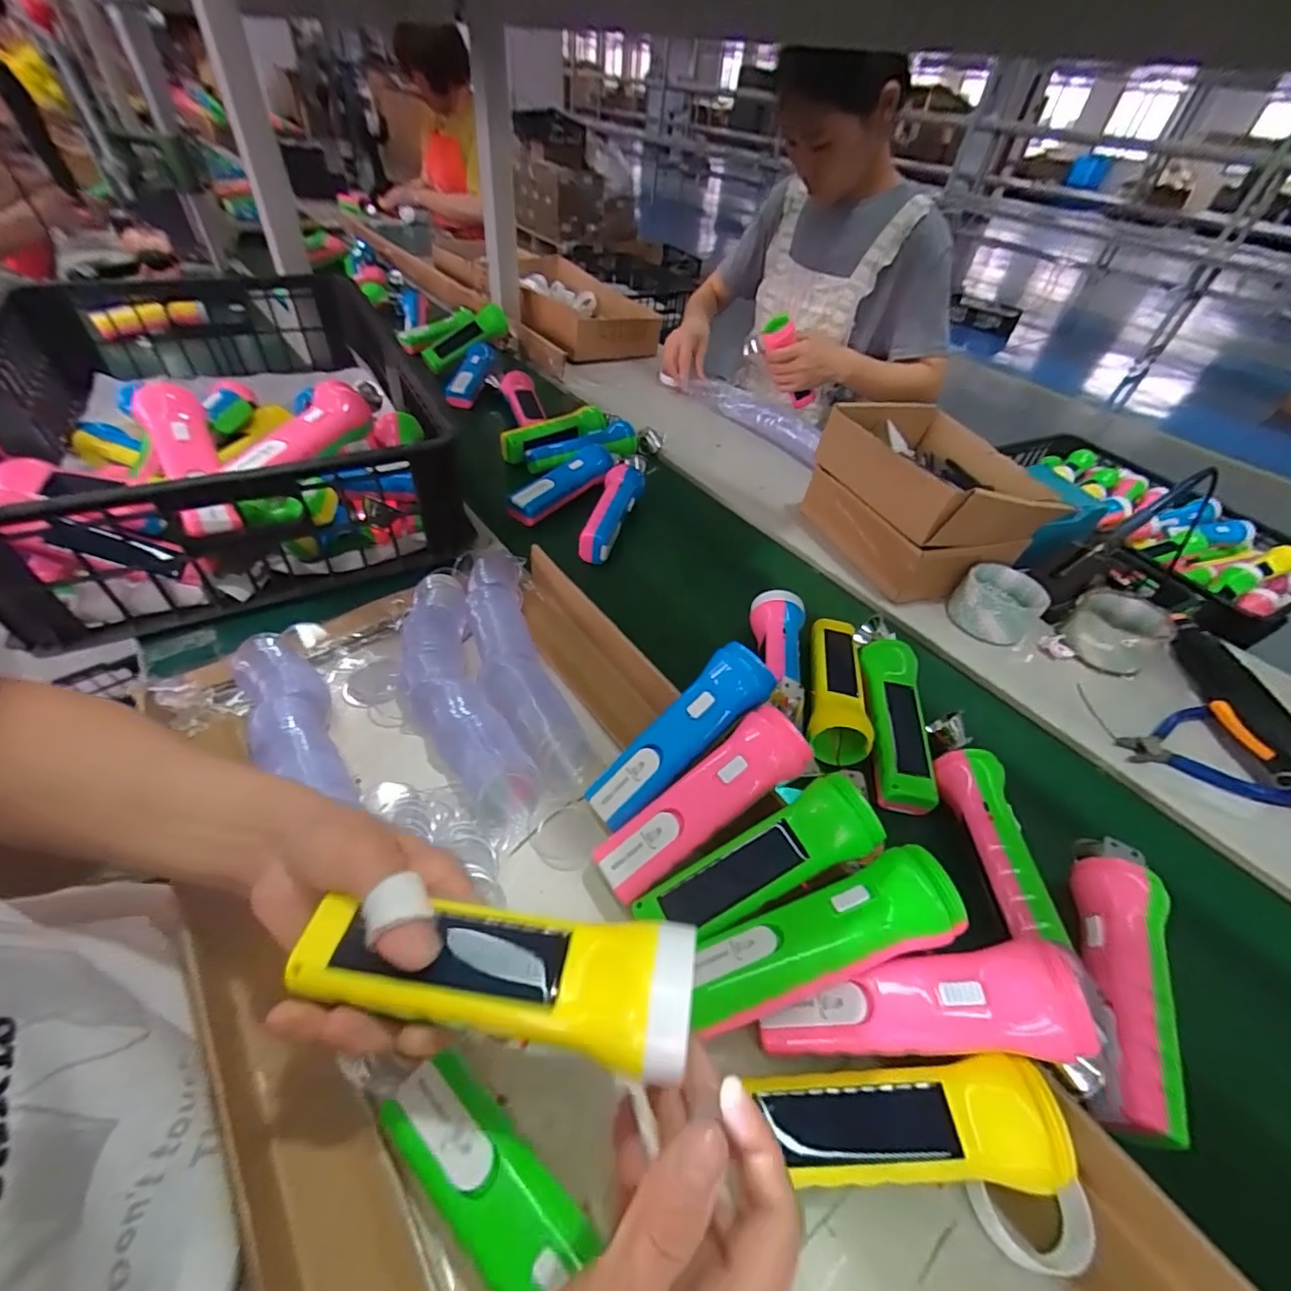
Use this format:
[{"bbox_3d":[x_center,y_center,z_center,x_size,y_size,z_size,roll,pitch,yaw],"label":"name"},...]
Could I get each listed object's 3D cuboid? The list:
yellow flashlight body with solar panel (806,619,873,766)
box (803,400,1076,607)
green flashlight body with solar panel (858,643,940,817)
[{"bbox_3d":[0.177,0.030,0.502,0.052,0.039,0.150,15,44,8],"label":"yellow flashlight body with solar panel"},{"bbox_3d":[0.345,-0.178,0.672,0.203,0.141,0.227,-12,47,-19],"label":"box"},{"bbox_3d":[0.217,0.063,0.474,0.052,0.045,0.150,12,44,5],"label":"green flashlight body with solar panel"}]

